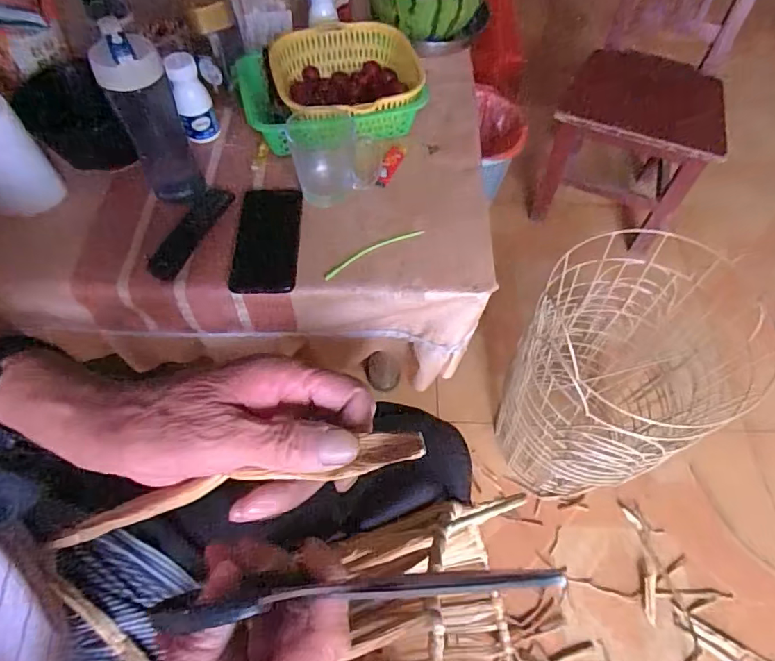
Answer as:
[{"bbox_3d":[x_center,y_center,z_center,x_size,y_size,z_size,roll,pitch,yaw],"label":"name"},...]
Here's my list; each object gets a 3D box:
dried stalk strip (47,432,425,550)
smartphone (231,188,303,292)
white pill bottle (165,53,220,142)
[{"bbox_3d":[-0.098,0.089,0.272,0.254,0.014,0.022,-17,59,20],"label":"dried stalk strip"},{"bbox_3d":[-0.150,-0.114,0.625,0.078,0.007,0.163,-1,61,-1],"label":"smartphone"},{"bbox_3d":[-0.262,-0.310,0.672,0.046,0.105,0.037,-14,62,-9],"label":"white pill bottle"}]

